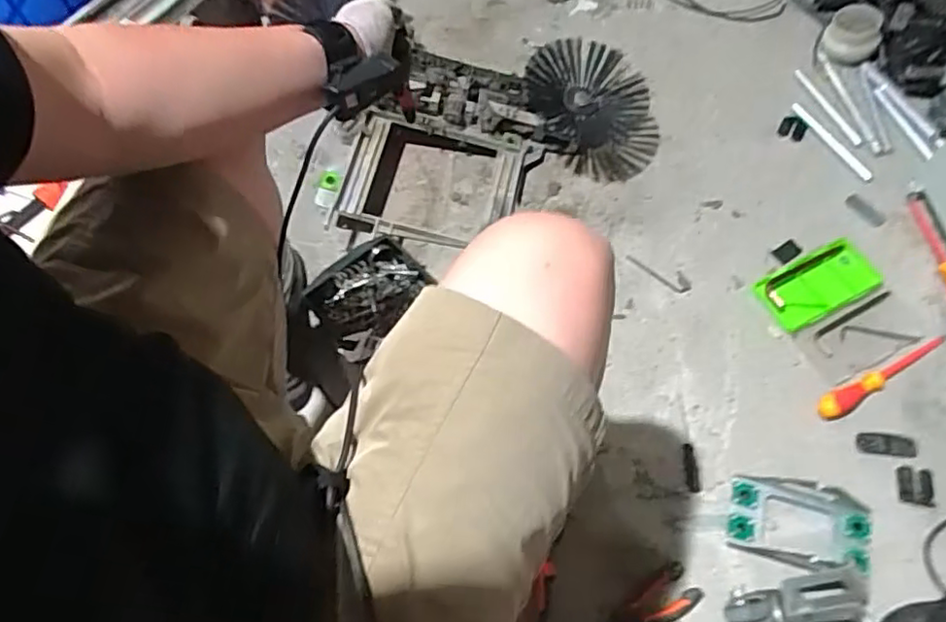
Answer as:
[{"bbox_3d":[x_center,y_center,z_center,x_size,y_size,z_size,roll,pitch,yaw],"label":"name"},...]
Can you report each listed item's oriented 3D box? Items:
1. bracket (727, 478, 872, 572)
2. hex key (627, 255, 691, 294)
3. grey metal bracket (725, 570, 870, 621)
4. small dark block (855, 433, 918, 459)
[{"bbox_3d":[0.447,0.288,0.865,0.181,0.074,0.113,12,63,10],"label":"bracket"},{"bbox_3d":[0.326,-0.070,1.118,0.119,0.006,0.036,37,70,20],"label":"hex key"},{"bbox_3d":[0.418,0.377,0.806,0.185,0.088,0.088,-4,62,2],"label":"grey metal bracket"},{"bbox_3d":[0.608,0.197,0.945,0.080,0.007,0.032,7,62,7],"label":"small dark block"}]

